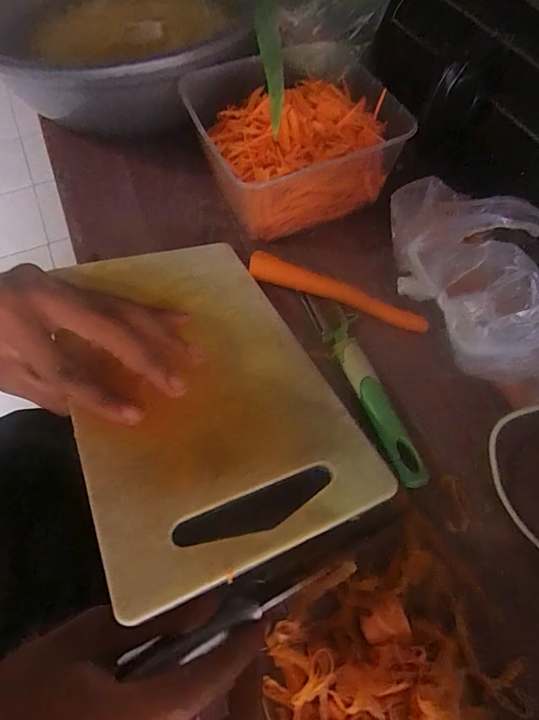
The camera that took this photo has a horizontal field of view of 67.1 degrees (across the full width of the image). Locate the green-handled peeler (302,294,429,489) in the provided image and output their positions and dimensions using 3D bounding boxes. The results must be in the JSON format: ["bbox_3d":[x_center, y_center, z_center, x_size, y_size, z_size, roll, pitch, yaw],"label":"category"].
[{"bbox_3d":[0.067,0.015,0.289,0.025,0.011,0.154,-19,63,-9],"label":"green-handled peeler"}]

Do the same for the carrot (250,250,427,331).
[{"bbox_3d":[0.052,-0.054,0.317,0.143,0.018,0.017,19,64,11],"label":"carrot"}]

